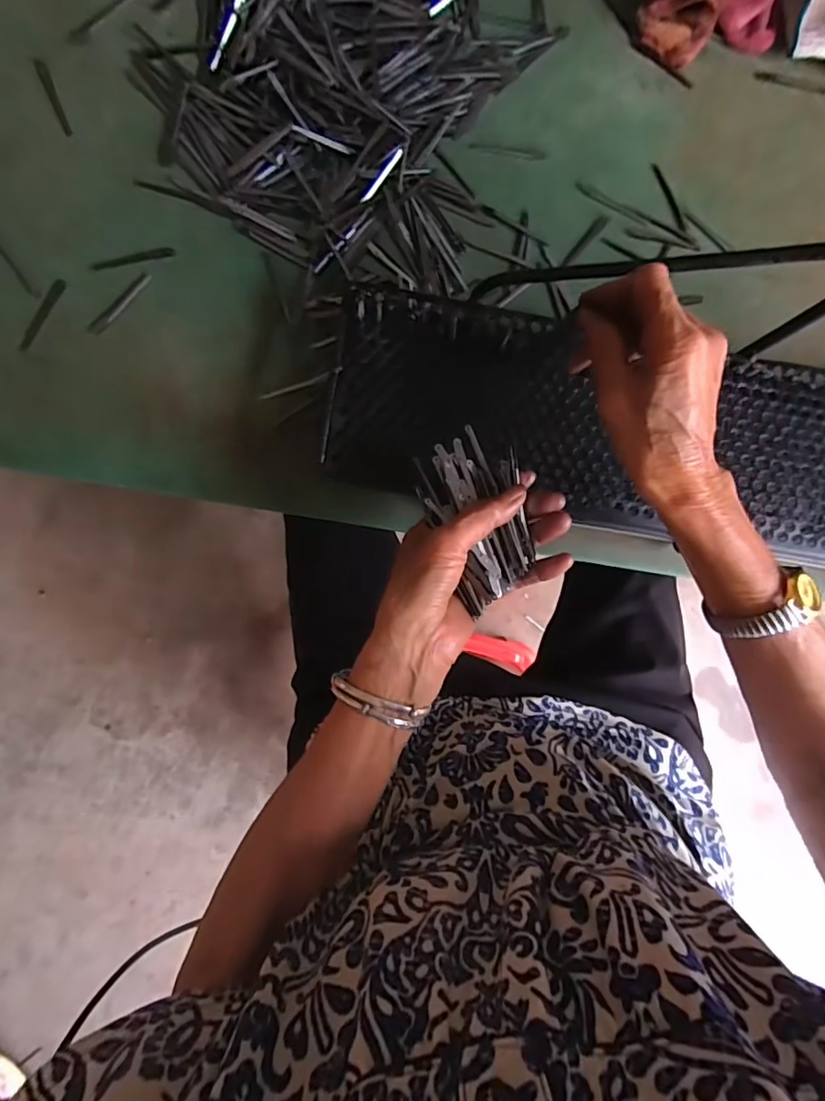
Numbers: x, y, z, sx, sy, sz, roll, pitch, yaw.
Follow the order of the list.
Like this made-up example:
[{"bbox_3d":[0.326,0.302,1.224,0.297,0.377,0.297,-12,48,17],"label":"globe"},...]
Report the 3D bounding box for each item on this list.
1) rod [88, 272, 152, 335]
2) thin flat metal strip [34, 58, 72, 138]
[{"bbox_3d":[-0.241,-0.204,0.428,0.010,0.005,0.066,39,85,-2],"label":"rod"},{"bbox_3d":[-0.297,-0.374,0.429,0.009,0.004,0.074,-22,89,-5],"label":"thin flat metal strip"}]

